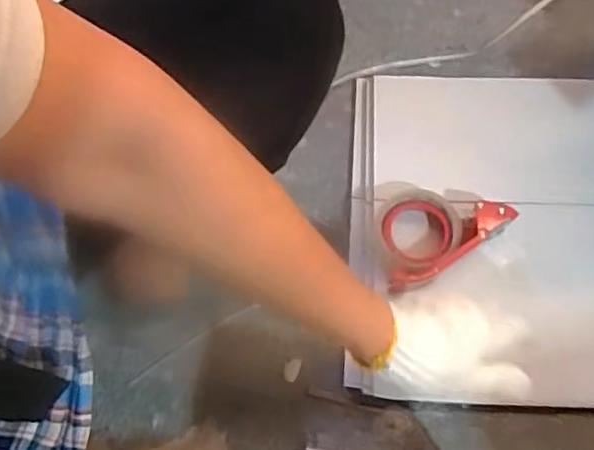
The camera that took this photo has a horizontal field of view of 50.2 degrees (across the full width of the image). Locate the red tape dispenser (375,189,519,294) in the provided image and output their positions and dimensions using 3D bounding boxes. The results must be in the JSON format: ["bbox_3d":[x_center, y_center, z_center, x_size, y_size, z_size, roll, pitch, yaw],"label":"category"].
[{"bbox_3d":[0.139,0.000,0.669,0.139,0.061,0.098,-31,75,-9],"label":"red tape dispenser"}]

